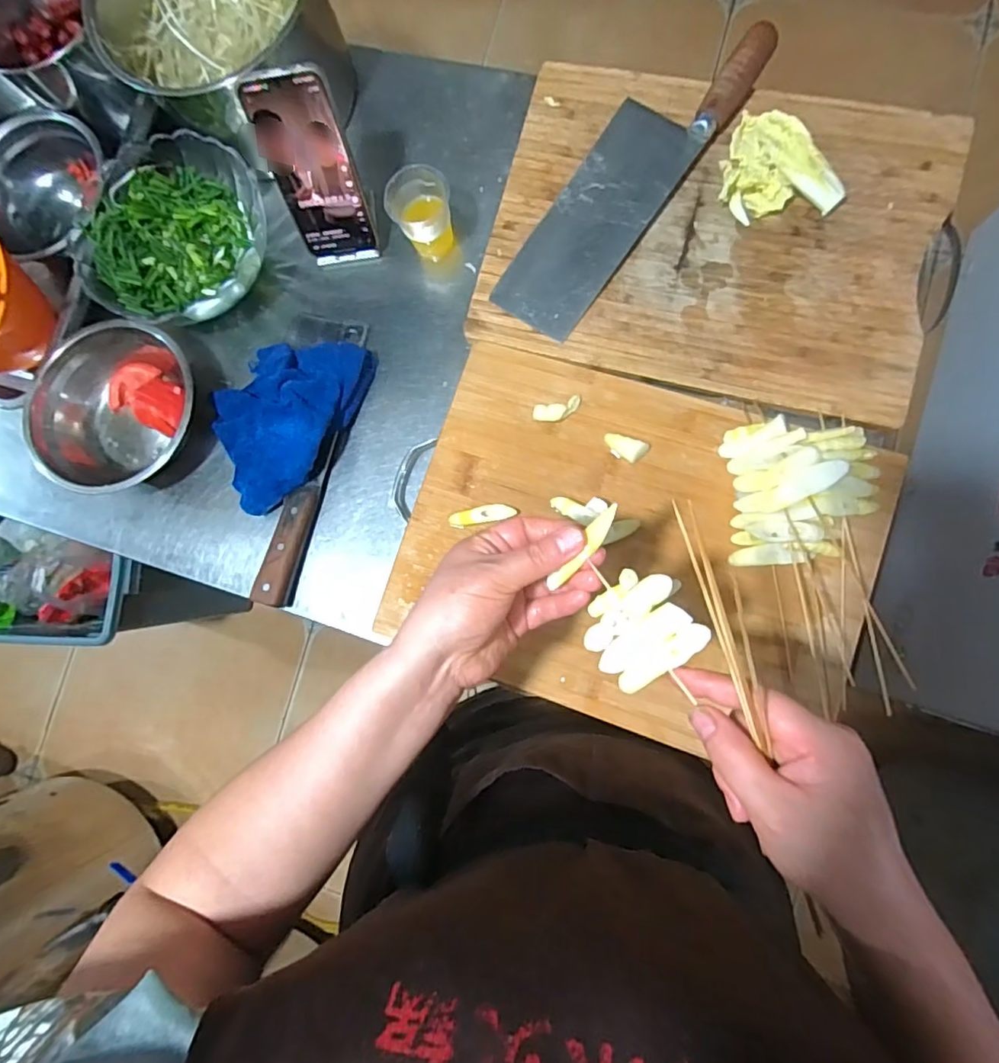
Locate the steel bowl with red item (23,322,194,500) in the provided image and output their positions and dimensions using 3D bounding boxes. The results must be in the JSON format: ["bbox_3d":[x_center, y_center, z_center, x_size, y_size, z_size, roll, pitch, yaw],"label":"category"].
[{"bbox_3d":[-0.367,-0.120,0.537,0.160,0.051,0.156,-1,84,6],"label":"steel bowl with red item"}]

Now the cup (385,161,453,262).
[{"bbox_3d":[-0.075,-0.310,0.541,0.059,0.071,0.056,-1,84,6],"label":"cup"}]

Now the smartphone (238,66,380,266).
[{"bbox_3d":[-0.167,-0.322,0.503,0.072,0.160,0.011,-4,59,6],"label":"smartphone"}]

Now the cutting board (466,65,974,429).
[{"bbox_3d":[0.191,-0.272,0.501,0.394,0.022,0.285,15,85,8],"label":"cutting board"}]

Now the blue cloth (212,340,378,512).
[{"bbox_3d":[-0.216,-0.113,0.528,0.129,0.045,0.186,24,87,8],"label":"blue cloth"}]

